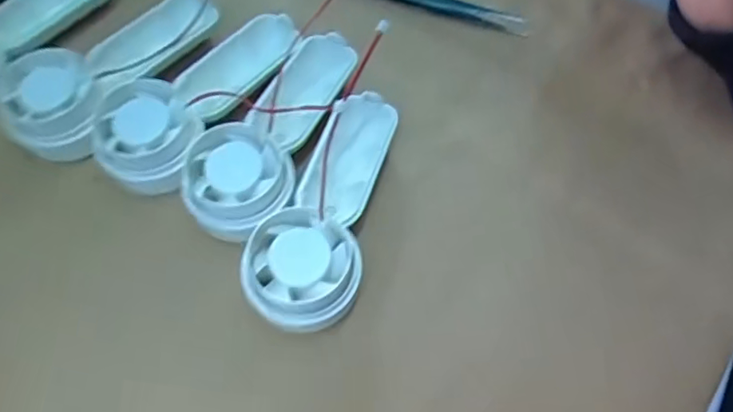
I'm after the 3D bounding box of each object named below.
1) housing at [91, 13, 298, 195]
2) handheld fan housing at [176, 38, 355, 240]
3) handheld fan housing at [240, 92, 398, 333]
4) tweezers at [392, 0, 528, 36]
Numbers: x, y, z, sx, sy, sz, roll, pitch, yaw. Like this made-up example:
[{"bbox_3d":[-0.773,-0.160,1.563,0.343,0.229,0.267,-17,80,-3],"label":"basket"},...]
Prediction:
[{"bbox_3d":[-0.078,-0.051,0.270,0.045,0.031,0.111,32,66,16],"label":"housing"},{"bbox_3d":[-0.043,-0.037,0.257,0.045,0.021,0.111,21,63,10],"label":"handheld fan housing"},{"bbox_3d":[-0.019,0.000,0.247,0.044,0.032,0.111,11,62,5],"label":"handheld fan housing"},{"bbox_3d":[0.024,-0.116,0.308,0.128,0.011,0.010,21,63,10],"label":"tweezers"}]

